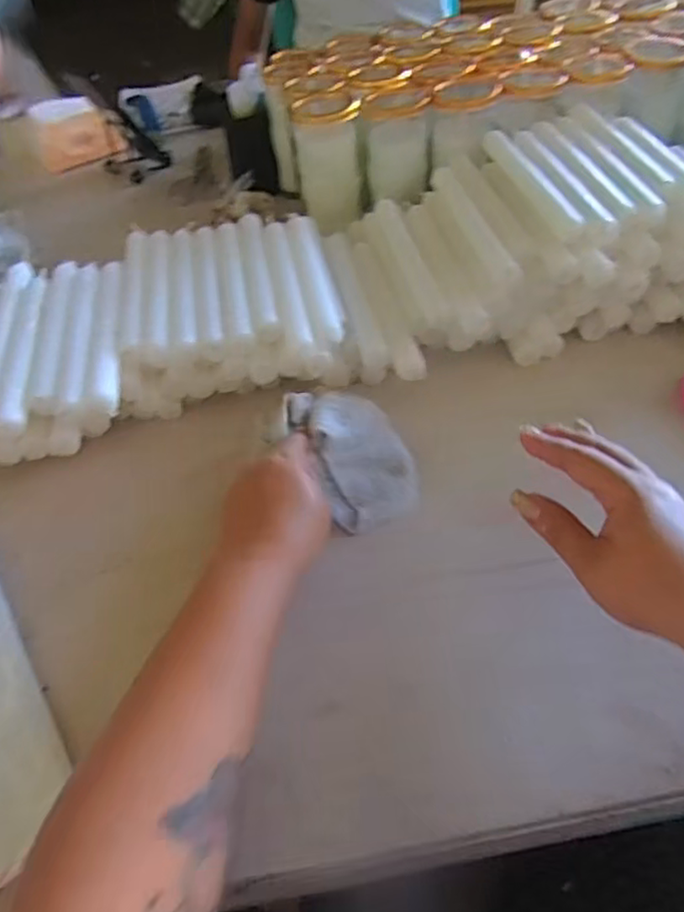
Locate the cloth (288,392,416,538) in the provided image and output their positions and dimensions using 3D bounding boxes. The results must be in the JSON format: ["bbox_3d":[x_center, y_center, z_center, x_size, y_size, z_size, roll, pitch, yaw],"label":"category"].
[{"bbox_3d":[0.010,-0.005,0.486,0.072,0.032,0.120,-21,78,-20],"label":"cloth"}]

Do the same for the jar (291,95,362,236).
[{"bbox_3d":[-0.015,-0.318,0.695,0.069,0.121,0.059,-10,48,-1],"label":"jar"}]

